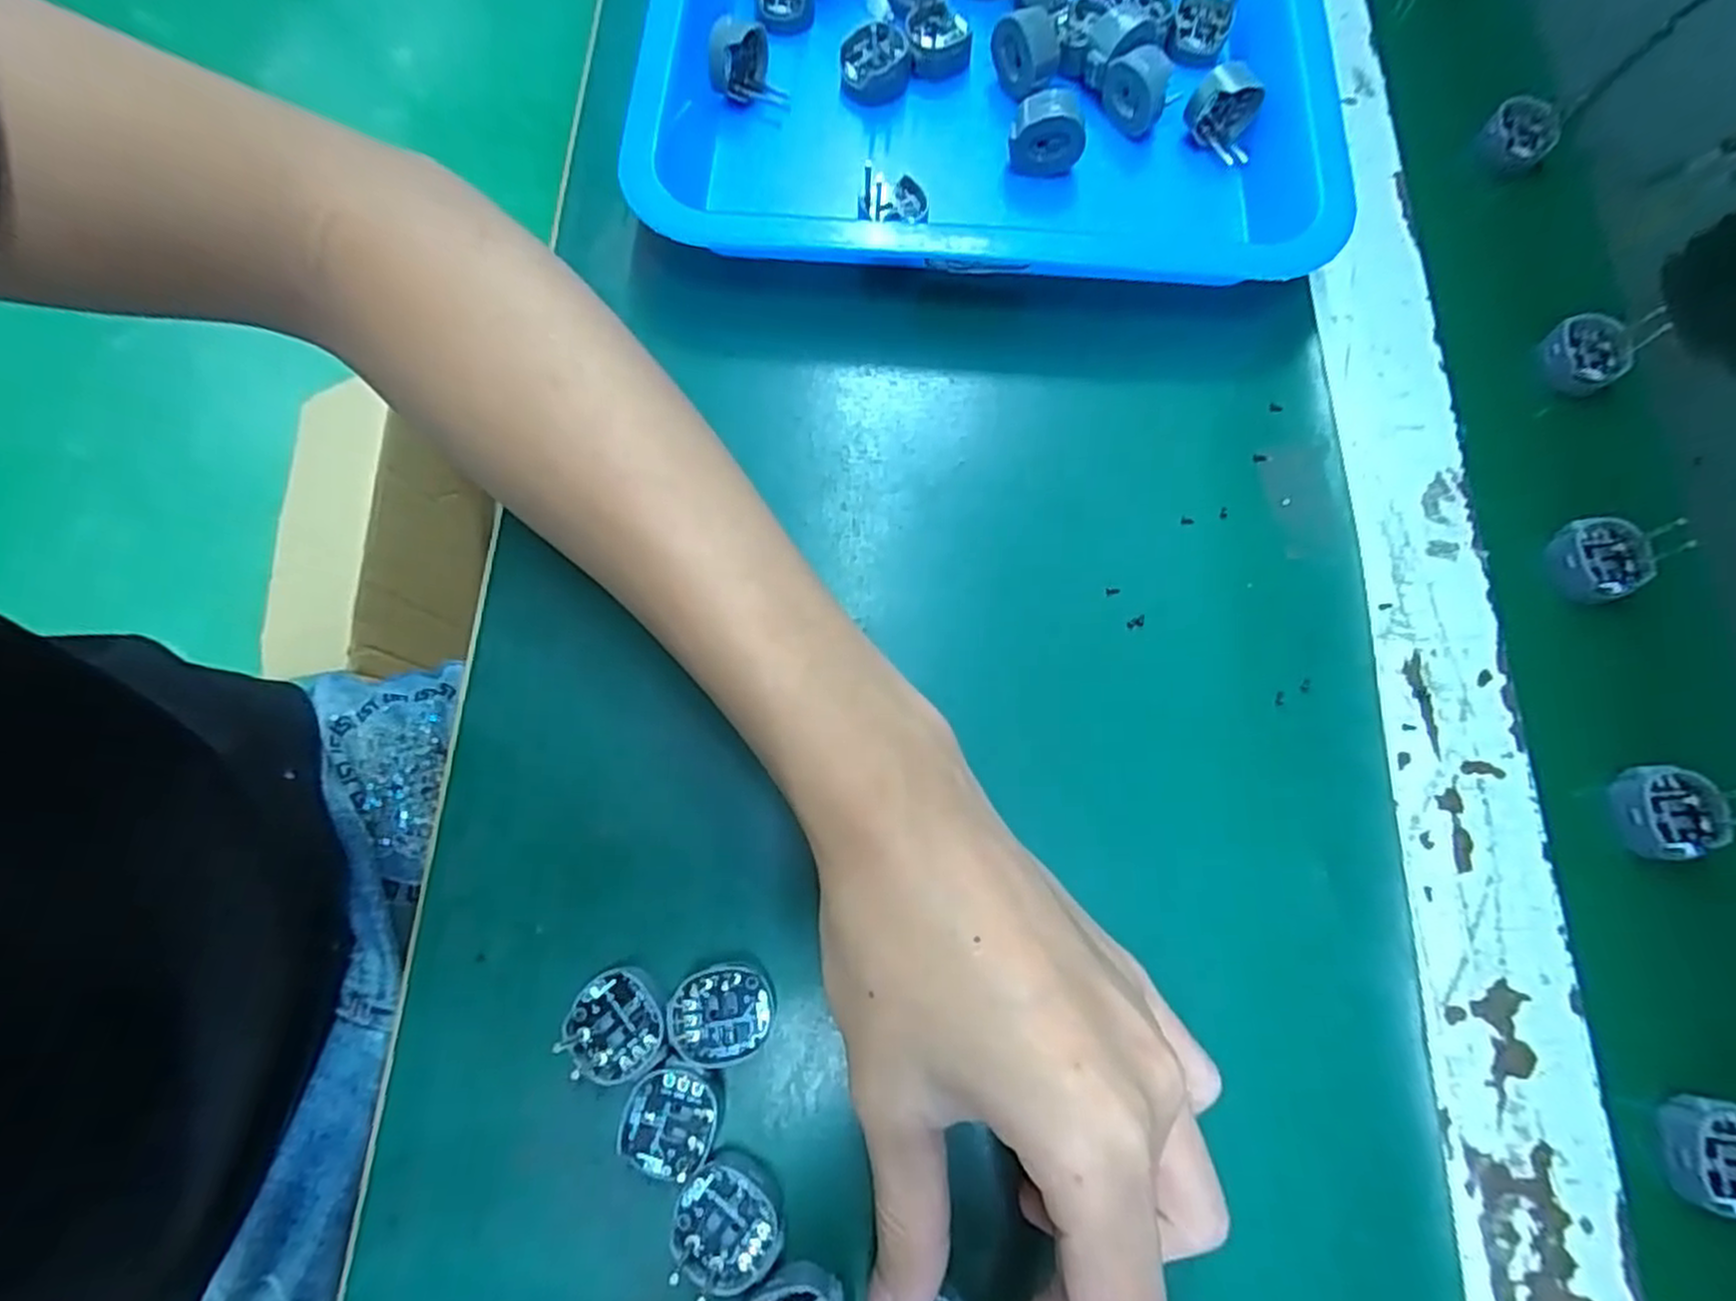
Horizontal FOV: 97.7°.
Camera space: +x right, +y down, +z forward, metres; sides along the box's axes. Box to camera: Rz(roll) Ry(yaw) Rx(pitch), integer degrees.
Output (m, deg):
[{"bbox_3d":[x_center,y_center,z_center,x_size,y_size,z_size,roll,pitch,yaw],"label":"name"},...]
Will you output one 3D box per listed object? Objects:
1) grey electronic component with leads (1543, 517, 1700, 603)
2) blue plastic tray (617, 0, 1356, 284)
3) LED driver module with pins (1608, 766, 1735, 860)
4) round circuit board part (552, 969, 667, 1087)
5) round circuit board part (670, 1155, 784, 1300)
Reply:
[{"bbox_3d":[0.259,-0.034,0.265,0.031,0.021,0.028,-19,74,-7],"label":"grey electronic component with leads"},{"bbox_3d":[0.054,-0.297,0.327,0.286,0.038,0.342,1,73,-1],"label":"blue plastic tray"},{"bbox_3d":[0.258,0.050,0.240,0.032,0.017,0.028,-4,73,-2],"label":"LED driver module with pins"},{"bbox_3d":[-0.070,0.104,0.211,0.028,0.007,0.026,0,73,-1],"label":"round circuit board part"},{"bbox_3d":[-0.037,0.150,0.199,0.027,0.008,0.029,0,73,-1],"label":"round circuit board part"}]

